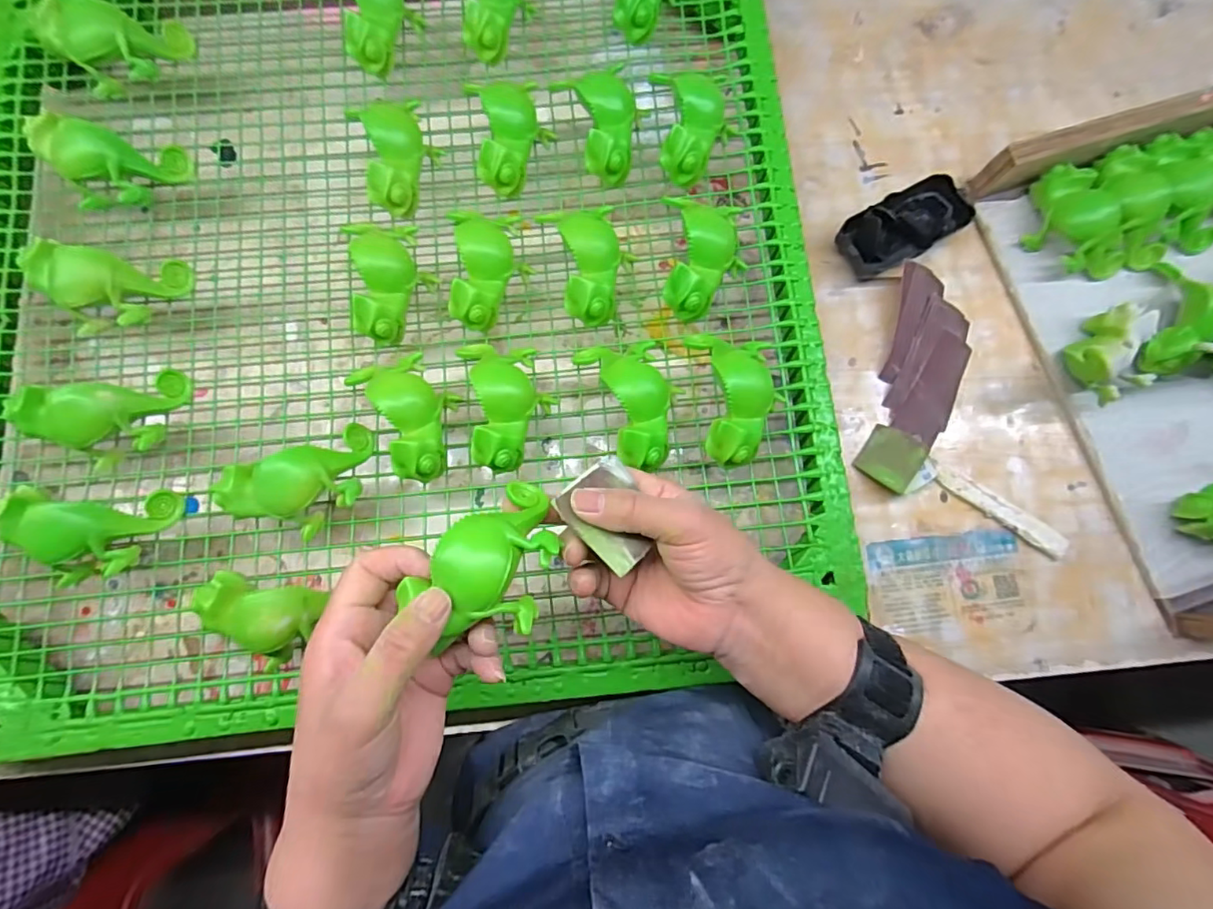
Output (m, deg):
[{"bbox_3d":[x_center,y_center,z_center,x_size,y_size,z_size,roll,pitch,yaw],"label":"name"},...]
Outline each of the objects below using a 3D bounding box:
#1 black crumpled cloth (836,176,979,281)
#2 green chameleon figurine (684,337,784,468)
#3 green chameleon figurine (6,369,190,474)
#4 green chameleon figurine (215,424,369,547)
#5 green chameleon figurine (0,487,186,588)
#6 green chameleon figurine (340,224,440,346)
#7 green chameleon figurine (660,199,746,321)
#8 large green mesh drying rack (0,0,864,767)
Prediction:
[{"bbox_3d":[0.242,-0.186,0.457,0.109,0.032,0.051,-32,82,-6],"label":"black crumpled cloth"},{"bbox_3d":[0.089,-0.041,0.374,0.052,0.042,0.095,-7,81,-2],"label":"green chameleon figurine"},{"bbox_3d":[-0.331,-0.023,0.368,0.092,0.050,0.054,-22,81,-4],"label":"green chameleon figurine"},{"bbox_3d":[-0.198,0.022,0.366,0.095,0.046,0.057,-27,82,-5],"label":"green chameleon figurine"},{"bbox_3d":[-0.329,0.051,0.348,0.089,0.039,0.059,0,81,-1],"label":"green chameleon figurine"},{"bbox_3d":[-0.153,-0.125,0.394,0.051,0.050,0.092,-3,81,-1],"label":"green chameleon figurine"},{"bbox_3d":[0.069,-0.142,0.391,0.060,0.041,0.094,8,81,1],"label":"green chameleon figurine"},{"bbox_3d":[-0.155,-0.127,0.414,0.613,0.092,0.615,-3,81,-1],"label":"large green mesh drying rack"}]

